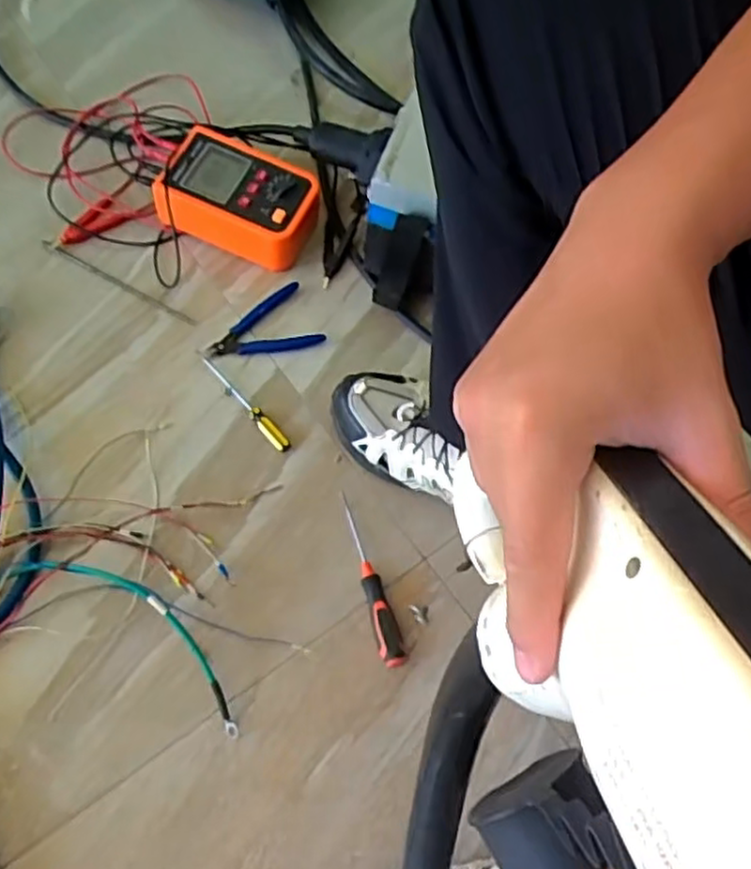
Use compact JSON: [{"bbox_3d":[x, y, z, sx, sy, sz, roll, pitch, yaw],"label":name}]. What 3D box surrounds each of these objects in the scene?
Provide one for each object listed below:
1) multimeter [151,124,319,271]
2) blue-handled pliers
[{"bbox_3d":[-0.148,-0.260,0.811,0.162,0.071,0.114,26,68,8],"label":"multimeter"},{"bbox_3d":[-0.122,-0.109,0.781,0.118,0.008,0.077,-25,70,-13],"label":"blue-handled pliers"}]

